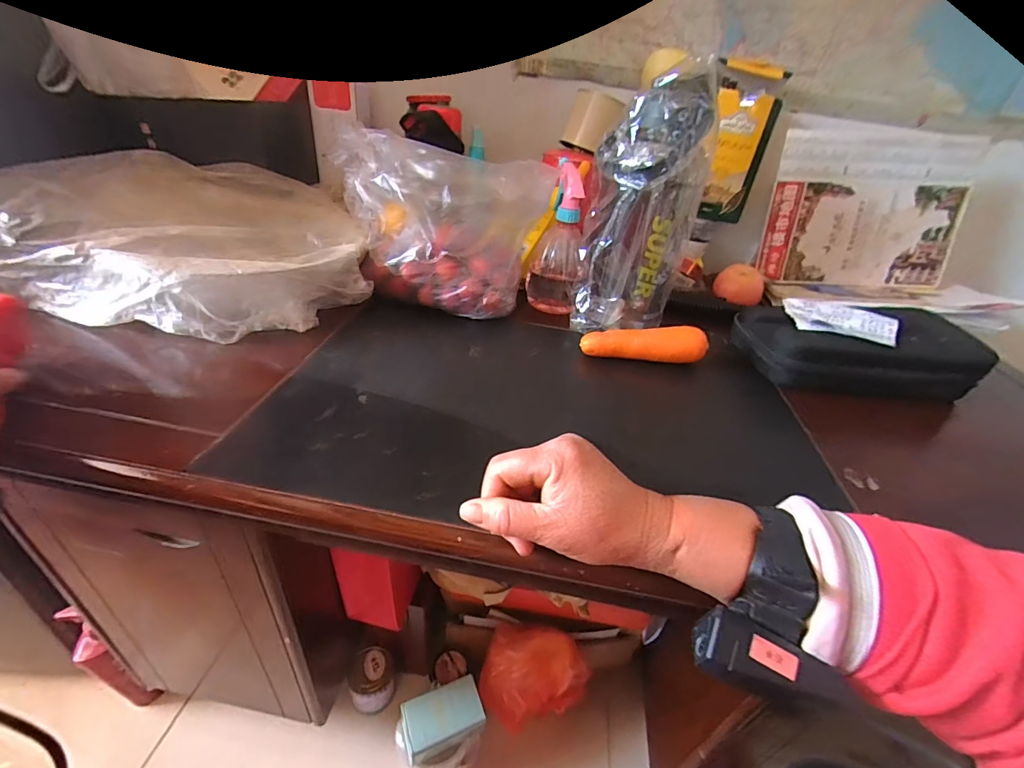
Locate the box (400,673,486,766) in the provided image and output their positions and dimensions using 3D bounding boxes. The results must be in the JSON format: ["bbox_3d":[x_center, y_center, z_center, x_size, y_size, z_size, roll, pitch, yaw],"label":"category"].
[{"bbox_3d":[-0.114,0.549,0.714,0.129,0.059,0.076,-9,37,-22],"label":"box"}]

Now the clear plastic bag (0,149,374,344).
[{"bbox_3d":[-0.411,-0.185,0.539,0.446,0.124,0.279,5,34,-3],"label":"clear plastic bag"}]

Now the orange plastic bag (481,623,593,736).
[{"bbox_3d":[0.043,0.513,0.753,0.187,0.154,0.106,11,34,5],"label":"orange plastic bag"}]

